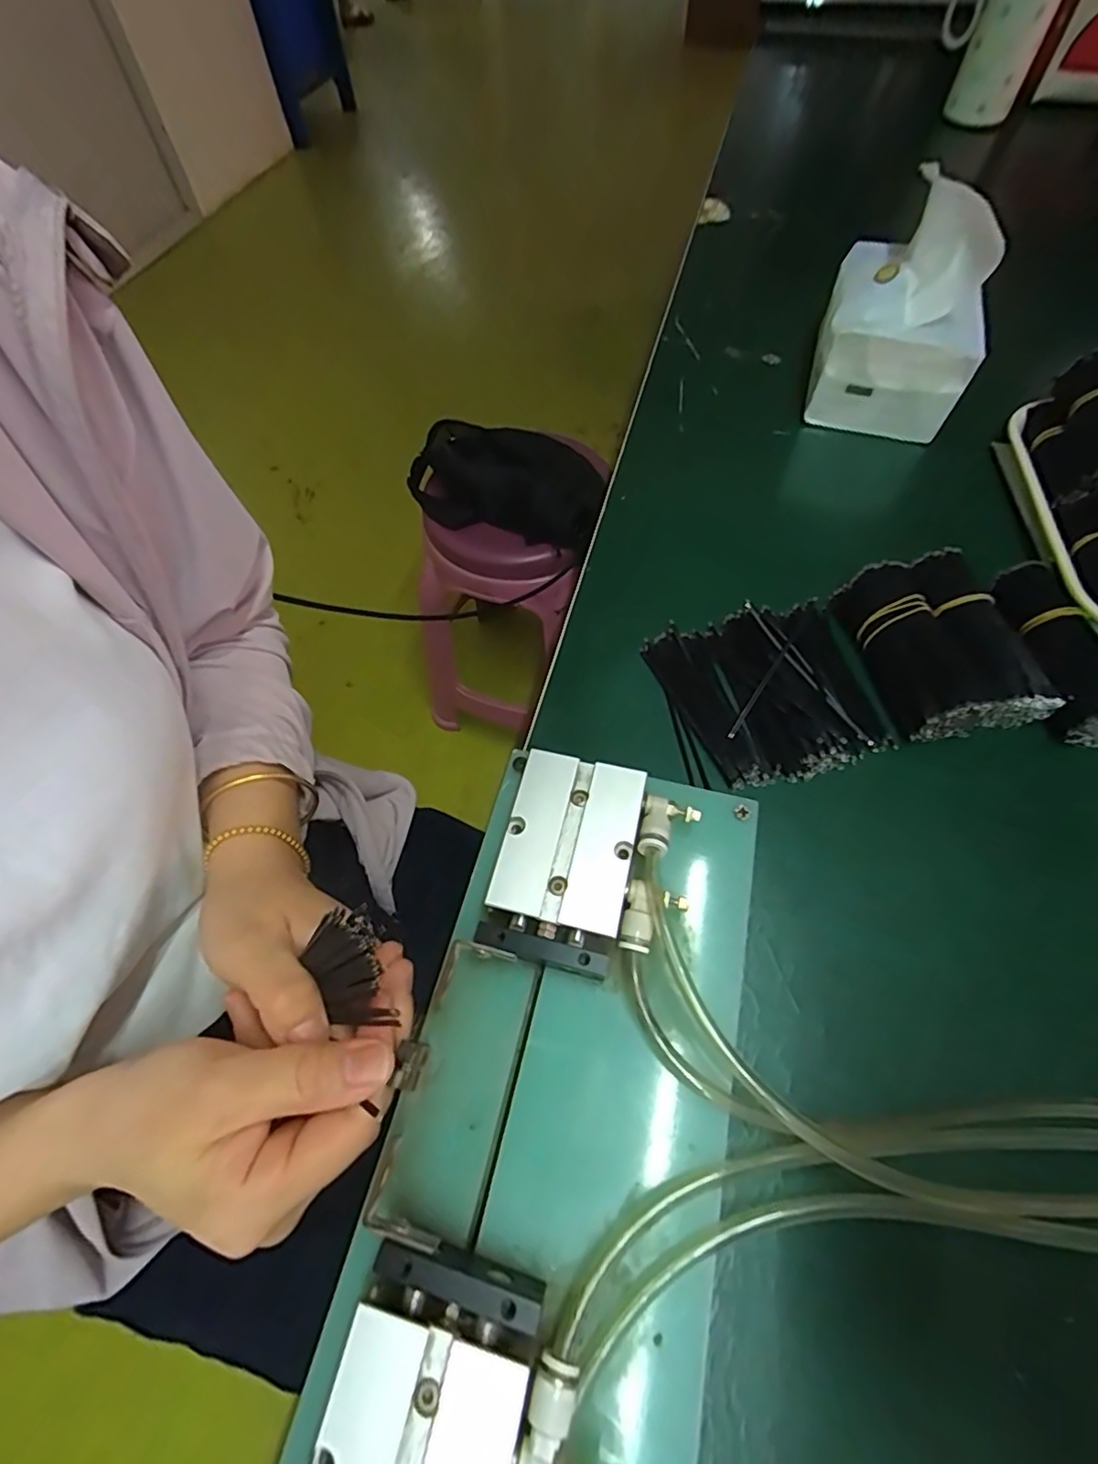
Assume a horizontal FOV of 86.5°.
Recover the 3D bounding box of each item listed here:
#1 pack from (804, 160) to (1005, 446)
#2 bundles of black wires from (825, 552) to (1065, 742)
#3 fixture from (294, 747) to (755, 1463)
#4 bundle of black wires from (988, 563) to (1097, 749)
[{"bbox_3d":[0.255,-0.309,0.426,0.099,0.118,0.135,13,61,11],"label":"pack"},{"bbox_3d":[0.212,-0.050,0.318,0.076,0.033,0.106,-11,60,-4],"label":"bundles of black wires"},{"bbox_3d":[0.005,0.137,0.212,0.113,0.034,0.264,11,61,9],"label":"fixture"},{"bbox_3d":[0.273,-0.043,0.316,0.044,0.033,0.106,-12,60,-4],"label":"bundle of black wires"}]

